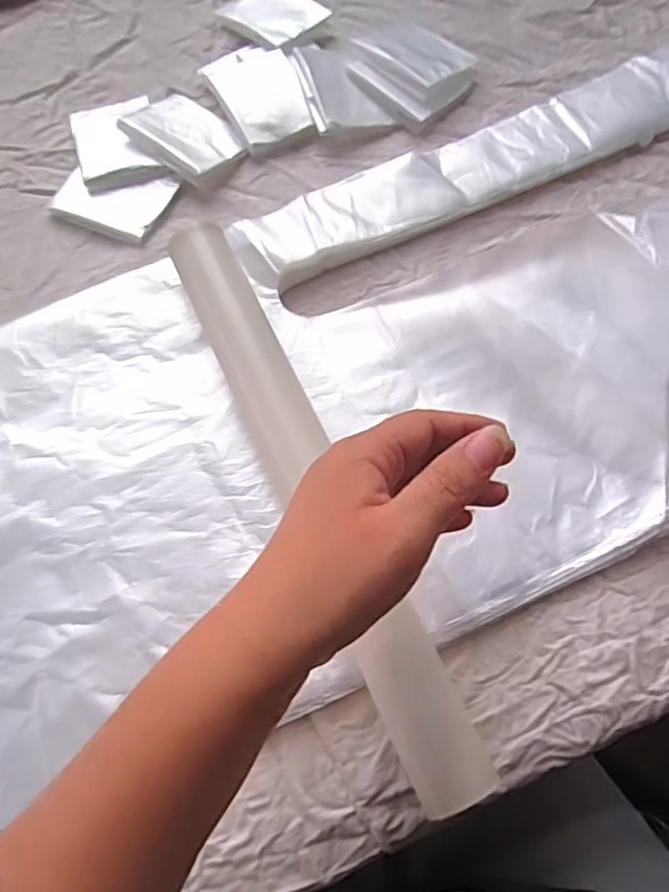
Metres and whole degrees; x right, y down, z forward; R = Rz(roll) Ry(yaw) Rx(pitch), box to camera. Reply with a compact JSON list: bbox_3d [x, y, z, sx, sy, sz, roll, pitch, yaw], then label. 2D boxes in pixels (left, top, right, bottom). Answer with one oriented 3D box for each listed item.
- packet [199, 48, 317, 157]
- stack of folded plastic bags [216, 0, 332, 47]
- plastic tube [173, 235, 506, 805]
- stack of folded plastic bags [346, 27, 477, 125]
[{"bbox_3d":[-0.059,-0.272,0.496,0.062,0.016,0.100,-20,69,-5],"label":"packet"},{"bbox_3d":[-0.052,-0.359,0.532,0.078,0.014,0.060,41,76,16],"label":"stack of folded plastic bags"},{"bbox_3d":[-0.016,0.012,0.371,0.045,0.029,0.382,-25,70,-7],"label":"plastic tube"},{"bbox_3d":[0.060,-0.295,0.499,0.087,0.020,0.079,36,74,15],"label":"stack of folded plastic bags"}]

